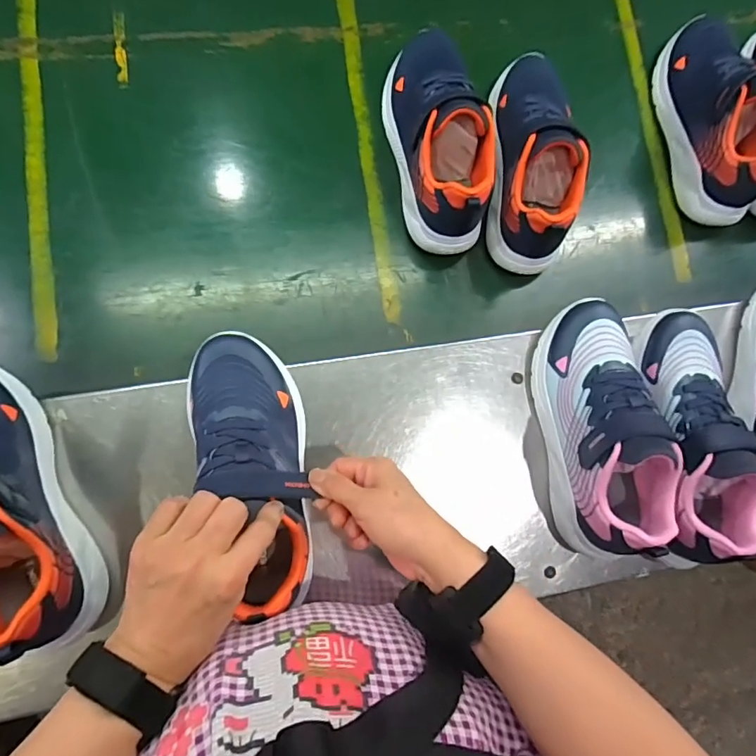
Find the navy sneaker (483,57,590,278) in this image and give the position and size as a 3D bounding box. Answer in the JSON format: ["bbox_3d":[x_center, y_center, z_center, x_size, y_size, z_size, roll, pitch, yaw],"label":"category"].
[{"bbox_3d":[0.166,-0.240,0.528,0.083,0.100,0.248,1,86,-5],"label":"navy sneaker"}]

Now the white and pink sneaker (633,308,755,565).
[{"bbox_3d":[0.300,0.048,0.471,0.085,0.087,0.239,-4,74,-6],"label":"white and pink sneaker"}]

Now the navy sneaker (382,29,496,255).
[{"bbox_3d":[0.066,-0.256,0.518,0.090,0.099,0.241,-11,87,-6],"label":"navy sneaker"}]

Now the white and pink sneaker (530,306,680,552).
[{"bbox_3d":[0.213,0.044,0.467,0.088,0.111,0.233,-7,87,-6],"label":"white and pink sneaker"}]

